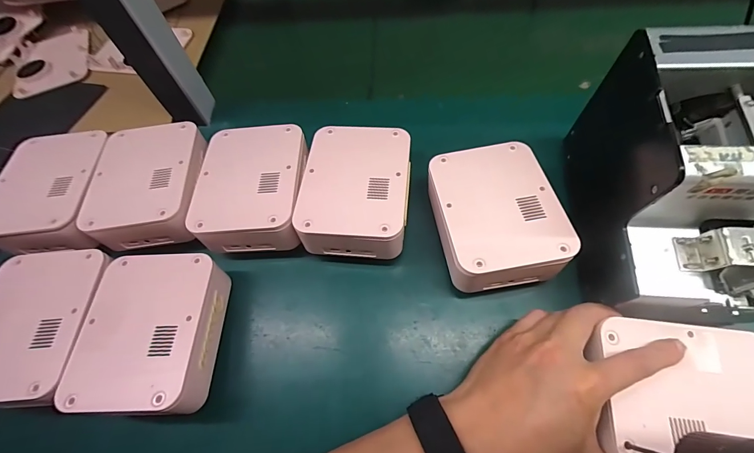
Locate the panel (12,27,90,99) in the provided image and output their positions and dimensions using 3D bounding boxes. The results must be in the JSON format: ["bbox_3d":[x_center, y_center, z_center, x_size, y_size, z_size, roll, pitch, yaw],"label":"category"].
[{"bbox_3d":[-0.456,-0.233,0.501,0.099,0.009,0.123,-24,65,-10],"label":"panel"}]

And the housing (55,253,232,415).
[{"bbox_3d":[-0.192,0.088,0.305,0.101,0.043,0.134,-2,65,4],"label":"housing"}]

